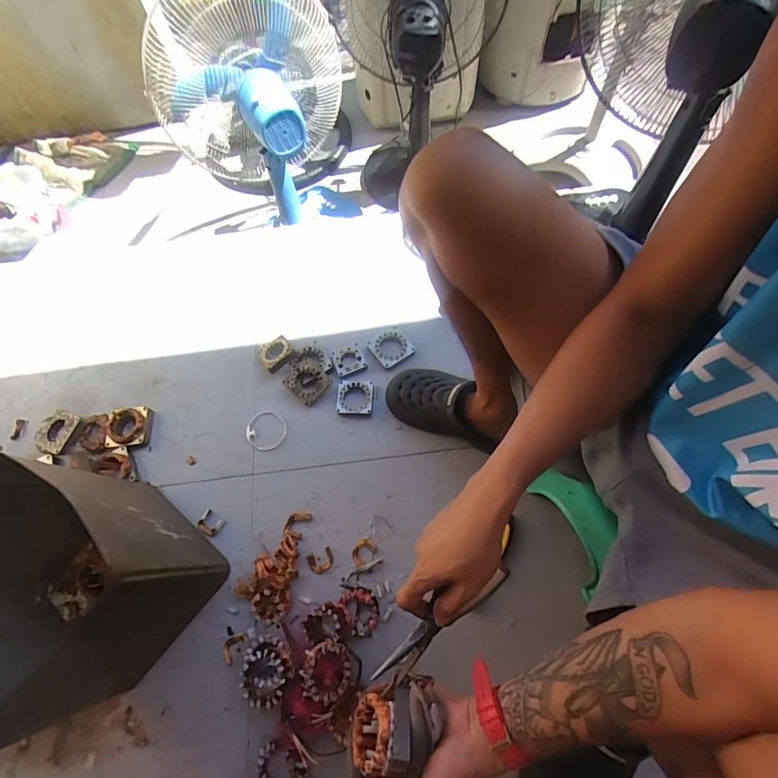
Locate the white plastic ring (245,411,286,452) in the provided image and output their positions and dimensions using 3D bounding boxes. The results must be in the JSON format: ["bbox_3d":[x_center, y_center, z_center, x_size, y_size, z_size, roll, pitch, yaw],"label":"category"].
[{"bbox_3d":[-0.233,0.077,0.773,0.076,0.006,0.078,-1,67,3],"label":"white plastic ring"}]

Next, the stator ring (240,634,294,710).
[{"bbox_3d":[-0.172,0.398,0.575,0.072,0.037,0.083,-7,67,0],"label":"stator ring"}]

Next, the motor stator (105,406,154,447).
[{"bbox_3d":[-0.495,0.072,0.777,0.074,0.025,0.081,-3,67,3],"label":"motor stator"}]

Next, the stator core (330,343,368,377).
[{"bbox_3d":[-0.080,-0.059,0.810,0.059,0.009,0.057,-20,67,-5],"label":"stator core"}]

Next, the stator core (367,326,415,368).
[{"bbox_3d":[0.003,-0.086,0.817,0.075,0.014,0.074,-34,69,-10],"label":"stator core"}]

